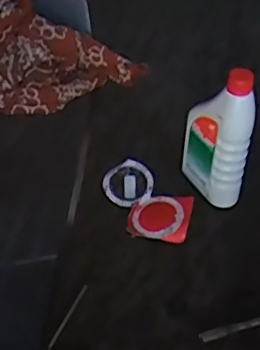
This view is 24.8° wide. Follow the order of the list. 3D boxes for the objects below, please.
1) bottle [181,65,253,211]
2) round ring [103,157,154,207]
[{"bbox_3d":[0.113,-0.054,0.755,0.045,0.191,0.092,-22,50,-20],"label":"bottle"},{"bbox_3d":[-0.003,0.012,0.816,0.065,0.018,0.062,-32,80,-3],"label":"round ring"}]

